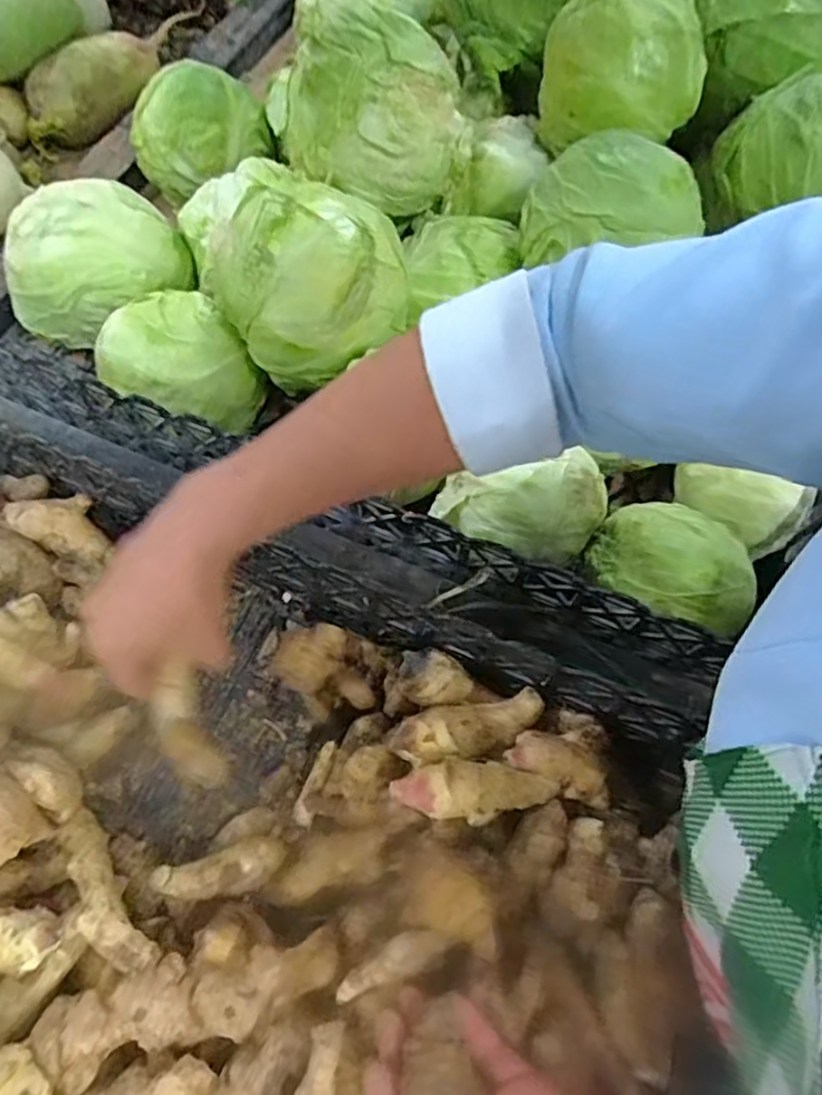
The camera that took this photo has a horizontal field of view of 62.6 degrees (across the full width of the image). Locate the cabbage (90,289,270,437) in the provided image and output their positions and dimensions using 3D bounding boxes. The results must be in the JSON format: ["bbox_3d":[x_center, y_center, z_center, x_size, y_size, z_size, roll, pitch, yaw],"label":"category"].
[{"bbox_3d":[-0.188,-0.139,0.552,0.103,0.089,0.115,-38,71,-18],"label":"cabbage"}]

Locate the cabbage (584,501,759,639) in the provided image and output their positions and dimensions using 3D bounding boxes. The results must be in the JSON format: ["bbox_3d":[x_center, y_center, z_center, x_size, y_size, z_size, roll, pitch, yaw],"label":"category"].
[{"bbox_3d":[0.194,0.016,0.493,0.120,0.074,0.095,15,65,5],"label":"cabbage"}]

